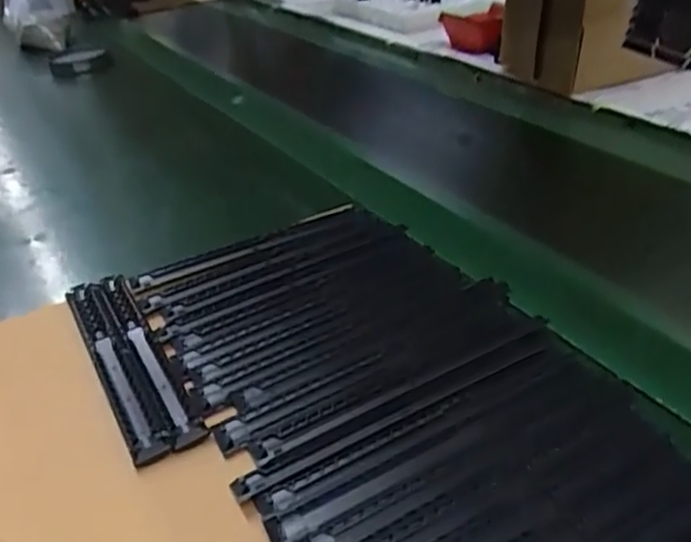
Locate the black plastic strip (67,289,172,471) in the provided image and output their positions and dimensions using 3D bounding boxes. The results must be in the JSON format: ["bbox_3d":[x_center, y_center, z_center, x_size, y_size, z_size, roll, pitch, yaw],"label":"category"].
[{"bbox_3d":[-0.179,0.069,0.515,0.027,0.014,0.227,-20,35,-23],"label":"black plastic strip"}]

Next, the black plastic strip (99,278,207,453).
[{"bbox_3d":[-0.161,0.059,0.525,0.022,0.011,0.237,-20,35,-23],"label":"black plastic strip"}]

